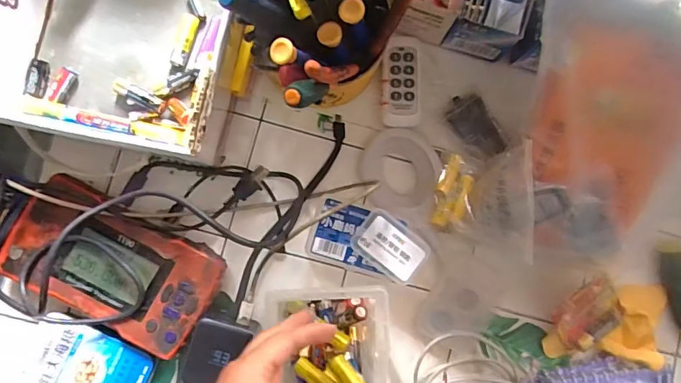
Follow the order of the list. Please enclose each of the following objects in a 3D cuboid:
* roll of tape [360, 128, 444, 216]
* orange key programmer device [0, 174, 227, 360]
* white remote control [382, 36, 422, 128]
[{"bbox_3d":[0.057,-0.020,0.449,0.075,0.022,0.081,0,86,-5],"label":"roll of tape"},{"bbox_3d":[-0.195,0.065,0.412,0.167,0.041,0.093,31,84,-2],"label":"orange key programmer device"},{"bbox_3d":[0.061,-0.108,0.461,0.038,0.010,0.089,2,86,-5],"label":"white remote control"}]

